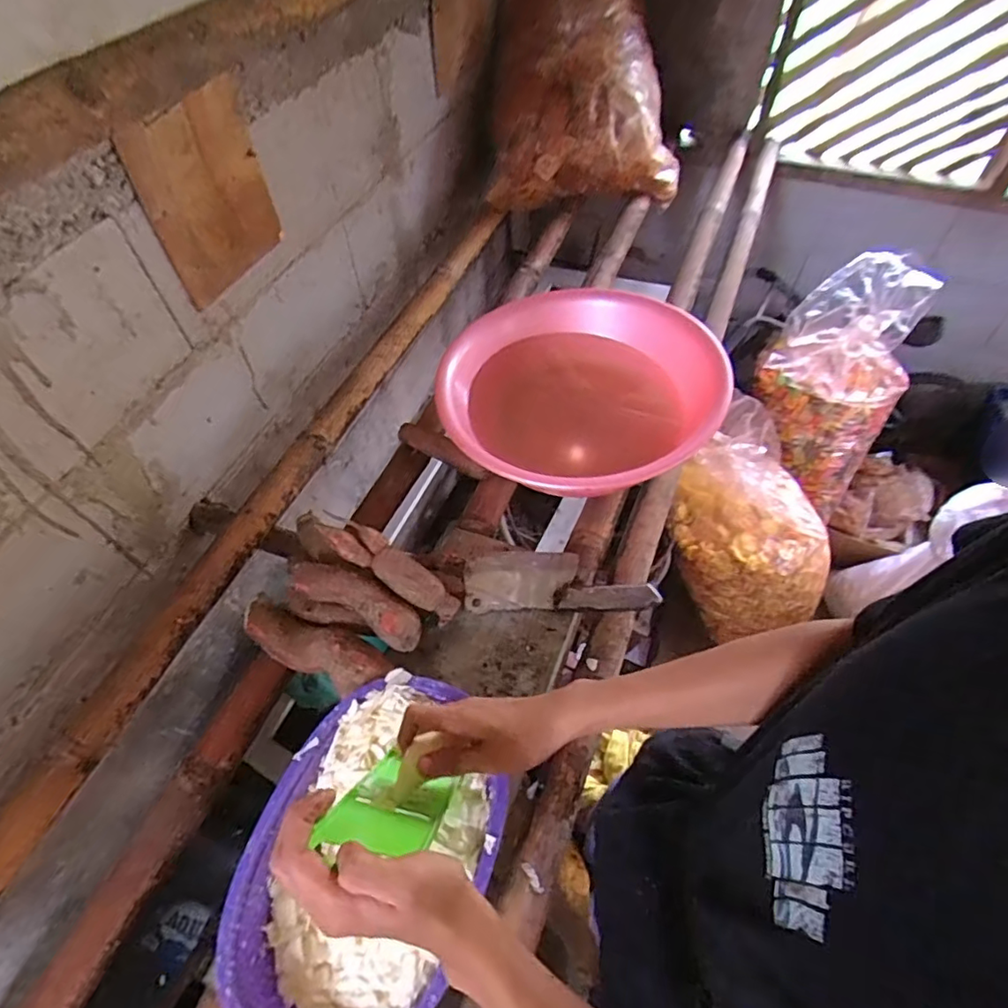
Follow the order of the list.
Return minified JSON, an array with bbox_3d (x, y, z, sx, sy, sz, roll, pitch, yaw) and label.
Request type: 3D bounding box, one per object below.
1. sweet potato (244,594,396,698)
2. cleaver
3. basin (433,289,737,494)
[{"bbox_3d":[-0.222,0.165,0.666,0.197,0.044,0.064,23,59,17],"label":"sweet potato"},{"bbox_3d":[0.069,0.100,0.727,0.237,0.027,0.075,0,55,3],"label":"cleaver"},{"bbox_3d":[0.101,-0.150,0.885,0.367,0.172,0.407,32,63,22],"label":"basin"}]

